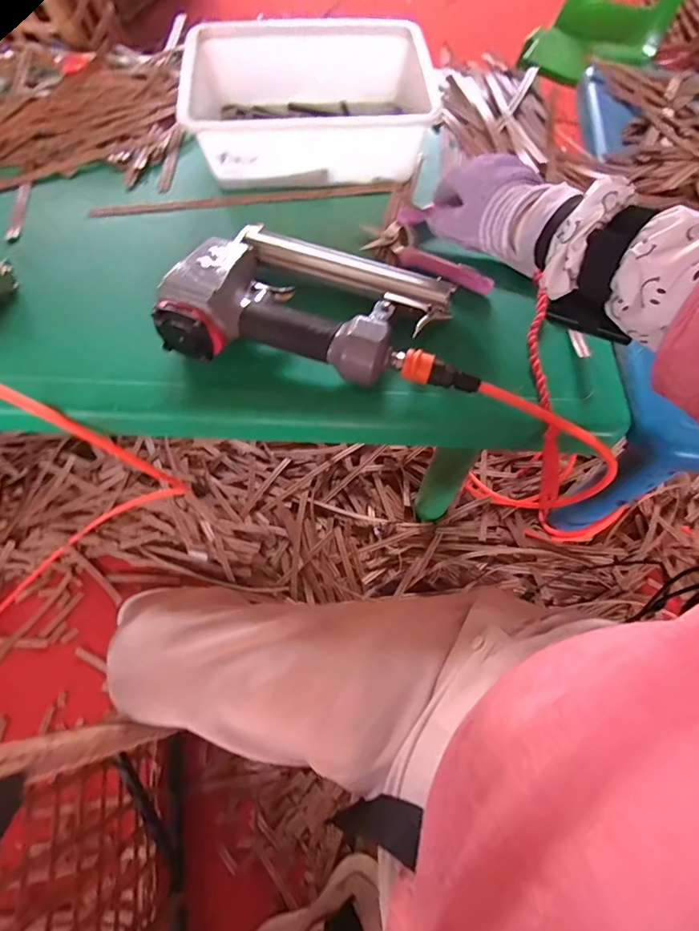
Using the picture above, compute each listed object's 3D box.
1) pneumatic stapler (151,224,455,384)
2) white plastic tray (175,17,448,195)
[{"bbox_3d":[-0.033,-0.142,0.407,0.220,0.070,0.156,18,68,7],"label":"pneumatic stapler"},{"bbox_3d":[-0.045,-0.416,0.523,0.267,0.075,0.189,-5,67,-3],"label":"white plastic tray"}]

